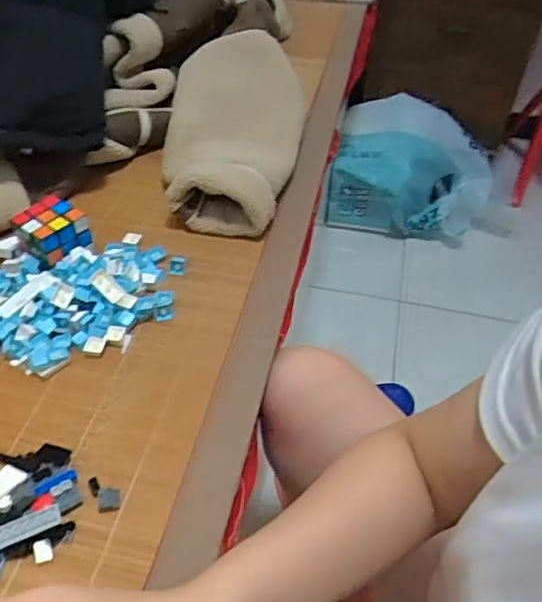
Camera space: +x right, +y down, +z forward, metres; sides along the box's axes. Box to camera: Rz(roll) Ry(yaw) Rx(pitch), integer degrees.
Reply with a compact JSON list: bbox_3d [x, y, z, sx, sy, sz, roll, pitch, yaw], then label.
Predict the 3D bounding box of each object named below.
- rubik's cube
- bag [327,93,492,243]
[{"bbox_3d":[-0.246,-0.075,0.646,0.066,0.059,0.064,33,53,26],"label":"rubik's cube"},{"bbox_3d":[0.366,-0.325,1.433,0.391,0.195,0.344,13,47,10],"label":"bag"}]

